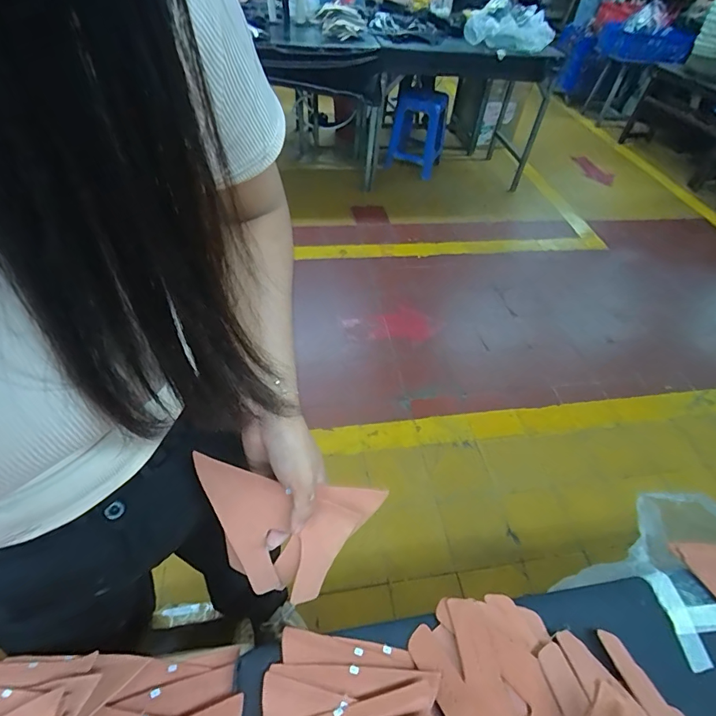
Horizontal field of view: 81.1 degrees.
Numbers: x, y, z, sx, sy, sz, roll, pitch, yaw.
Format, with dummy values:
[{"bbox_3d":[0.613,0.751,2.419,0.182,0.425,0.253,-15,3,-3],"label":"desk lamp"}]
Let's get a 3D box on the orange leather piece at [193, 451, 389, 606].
[{"bbox_3d":[-0.082,0.184,0.417,0.168,0.168,0.022,14,26,-4],"label":"orange leather piece"}]

